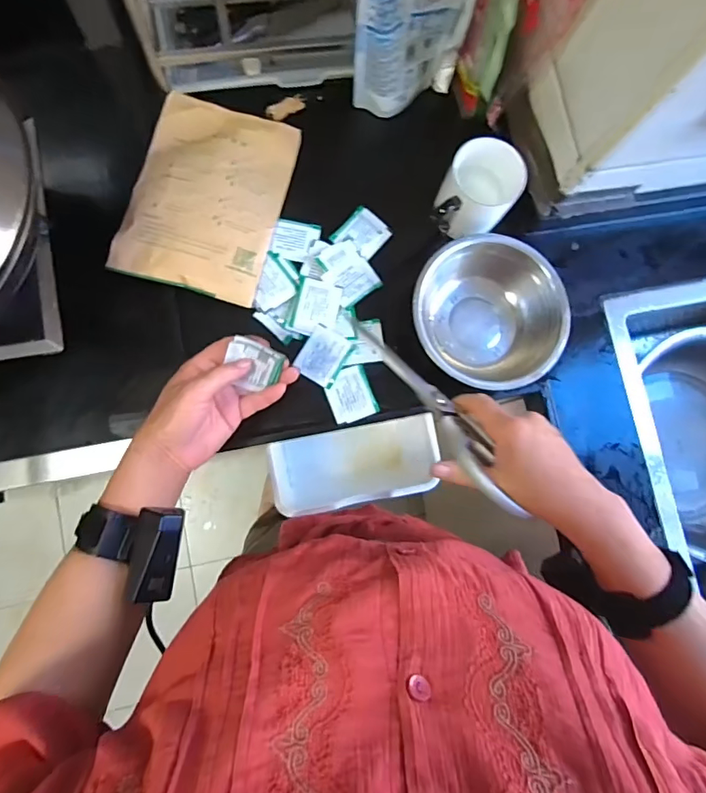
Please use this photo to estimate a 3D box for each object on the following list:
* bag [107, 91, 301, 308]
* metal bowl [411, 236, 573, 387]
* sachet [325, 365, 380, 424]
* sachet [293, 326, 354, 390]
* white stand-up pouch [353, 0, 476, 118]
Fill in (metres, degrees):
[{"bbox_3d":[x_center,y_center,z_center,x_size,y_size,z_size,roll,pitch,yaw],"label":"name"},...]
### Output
[{"bbox_3d":[-0.160,-0.226,0.535,0.156,0.022,0.223,15,81,-4],"label":"bag"},{"bbox_3d":[0.149,-0.088,0.541,0.164,0.065,0.160,1,83,-6],"label":"metal bowl"},{"bbox_3d":[-0.002,-0.002,0.541,0.049,0.005,0.058,-19,85,-8],"label":"sachet"},{"bbox_3d":[-0.033,-0.046,0.541,0.048,0.007,0.059,32,81,-1],"label":"sachet"},{"bbox_3d":[0.070,-0.383,0.502,0.131,0.181,0.034,-20,85,-8],"label":"white stand-up pouch"}]

